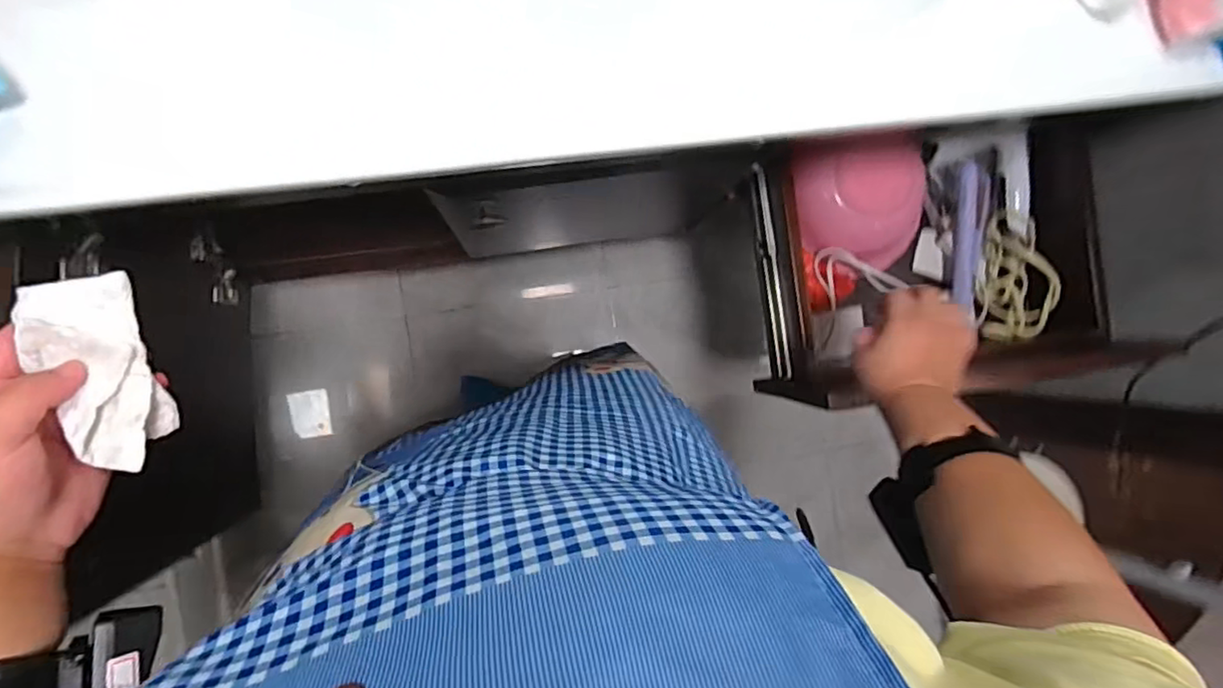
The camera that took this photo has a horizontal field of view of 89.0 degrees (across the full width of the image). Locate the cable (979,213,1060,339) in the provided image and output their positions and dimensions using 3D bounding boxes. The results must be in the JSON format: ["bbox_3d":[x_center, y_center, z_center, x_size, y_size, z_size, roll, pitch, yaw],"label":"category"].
[{"bbox_3d":[0.507,-0.080,0.785,0.079,0.058,0.158,14,86,-9],"label":"cable"}]

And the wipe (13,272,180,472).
[{"bbox_3d":[-0.264,0.014,0.326,0.050,0.025,0.100,-20,96,-9],"label":"wipe"}]

